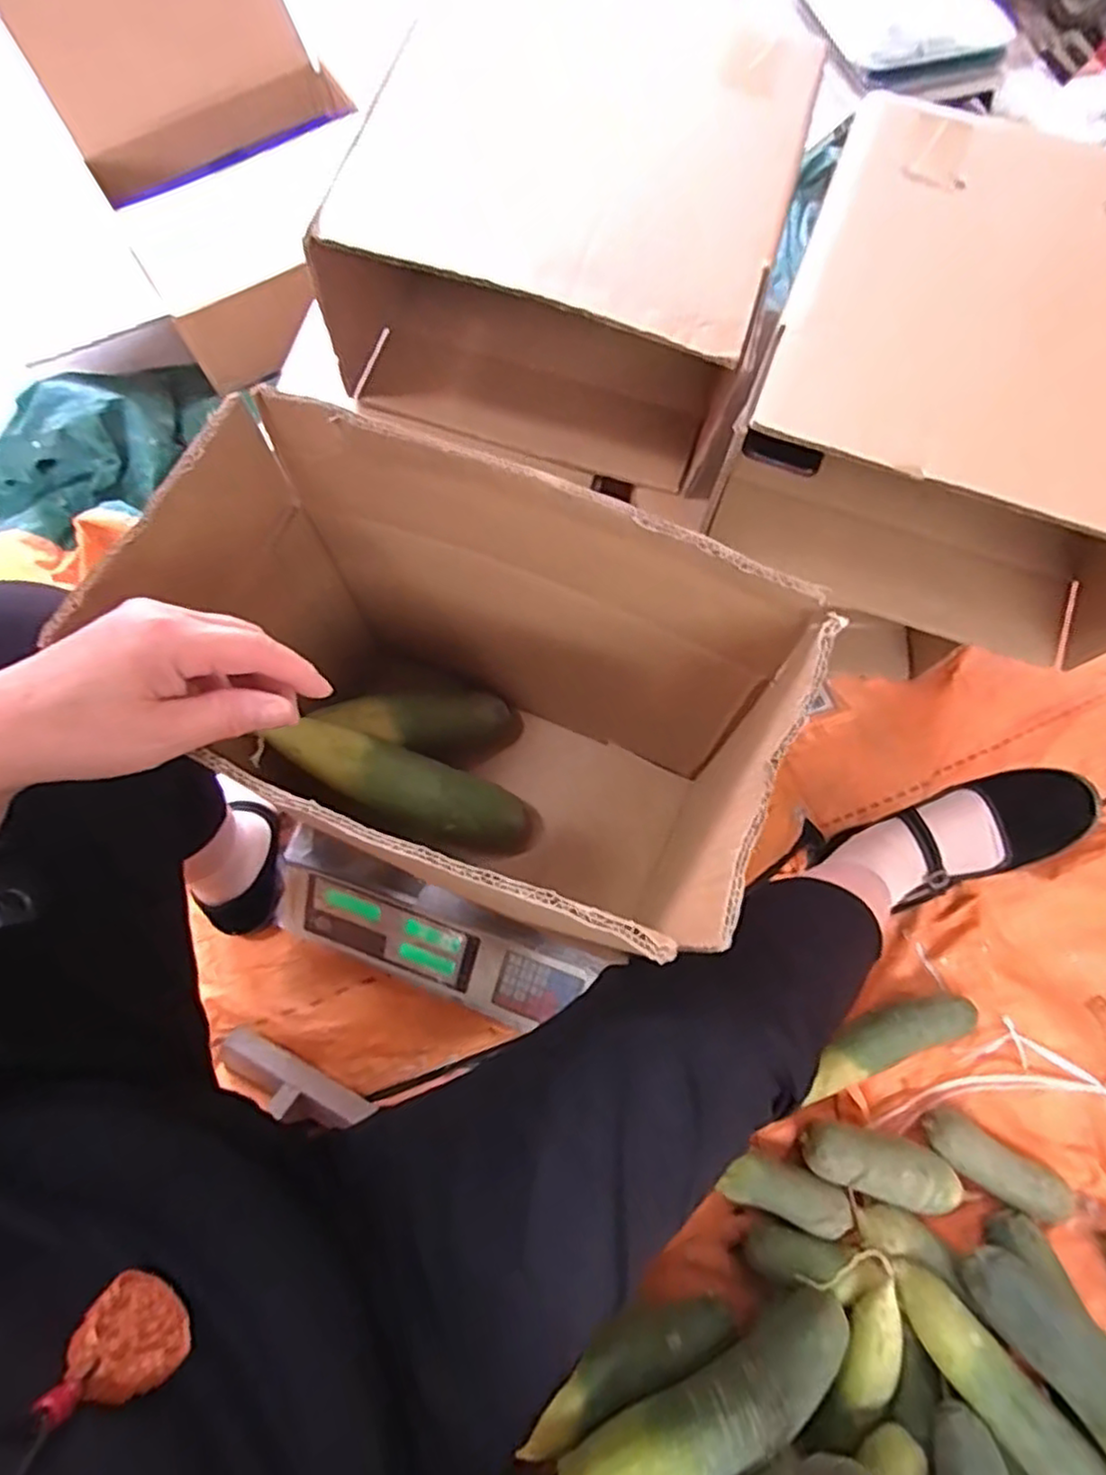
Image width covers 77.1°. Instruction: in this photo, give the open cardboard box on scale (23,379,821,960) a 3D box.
[{"bbox_3d":[-0.041,-0.003,0.508,0.362,0.372,0.196,25,77,7],"label":"open cardboard box on scale"}]

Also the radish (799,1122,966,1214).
[{"bbox_3d":[0.307,0.400,0.652,0.138,0.059,0.050,12,73,4],"label":"radish"}]

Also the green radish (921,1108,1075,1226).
[{"bbox_3d":[0.433,0.416,0.668,0.154,0.040,0.051,27,75,9],"label":"green radish"}]

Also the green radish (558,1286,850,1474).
[{"bbox_3d":[0.105,0.522,0.521,0.306,0.056,0.049,-16,75,-19],"label":"green radish"}]

